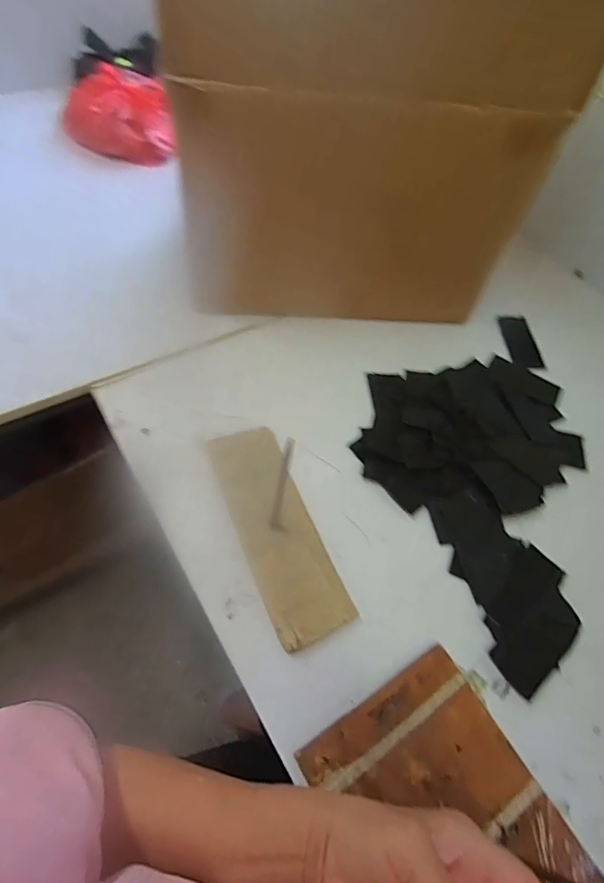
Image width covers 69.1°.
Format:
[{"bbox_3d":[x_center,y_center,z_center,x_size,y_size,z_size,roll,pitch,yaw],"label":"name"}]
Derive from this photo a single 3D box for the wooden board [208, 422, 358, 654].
[{"bbox_3d":[-0.029,0.094,0.490,0.083,0.023,0.247,-21,68,-15],"label":"wooden board"}]

